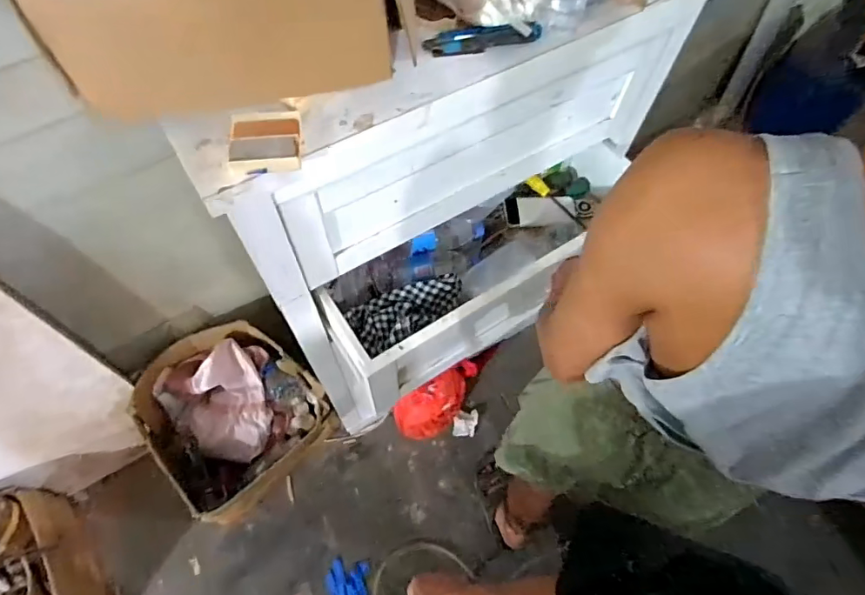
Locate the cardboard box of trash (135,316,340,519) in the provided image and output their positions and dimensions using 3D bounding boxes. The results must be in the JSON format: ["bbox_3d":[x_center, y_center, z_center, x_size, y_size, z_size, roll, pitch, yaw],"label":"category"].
[{"bbox_3d":[-0.574,0.342,1.445,0.436,0.275,0.440,41,68,17],"label":"cardboard box of trash"}]

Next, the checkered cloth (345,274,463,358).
[{"bbox_3d":[-0.039,0.024,0.851,0.200,0.057,0.105,-20,65,-12],"label":"checkered cloth"}]

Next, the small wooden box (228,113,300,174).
[{"bbox_3d":[-0.172,-0.161,0.513,0.071,0.015,0.069,-5,63,-5],"label":"small wooden box"}]

